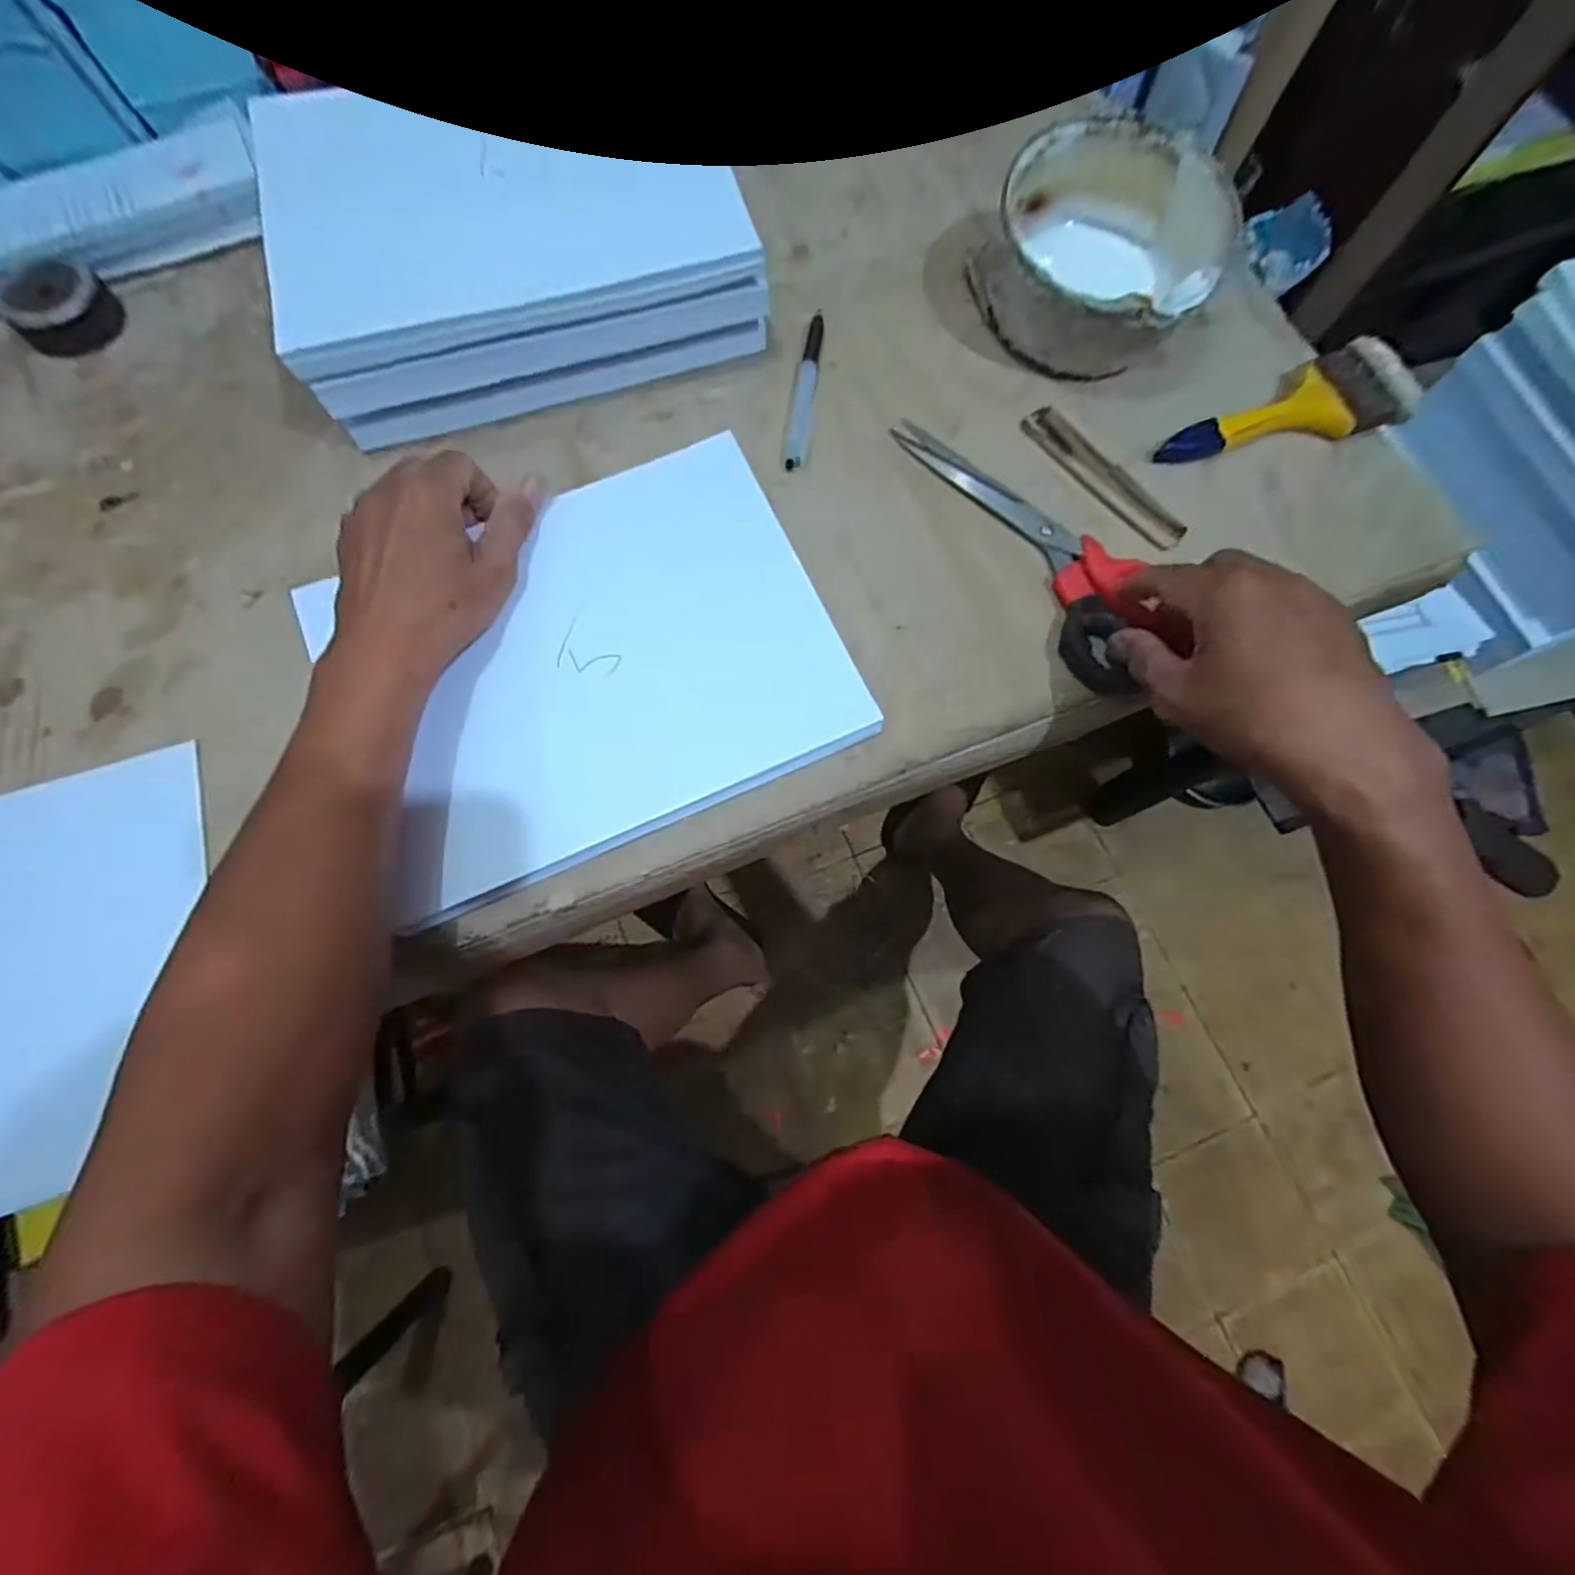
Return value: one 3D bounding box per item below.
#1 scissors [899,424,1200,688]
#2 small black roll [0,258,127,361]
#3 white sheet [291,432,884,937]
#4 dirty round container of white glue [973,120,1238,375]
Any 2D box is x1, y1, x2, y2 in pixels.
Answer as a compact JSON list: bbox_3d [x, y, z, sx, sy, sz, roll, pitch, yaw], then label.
[{"bbox_3d":[0.150,-0.155,0.406,0.065,0.023,0.220,-31,73,-8],"label":"scissors"},{"bbox_3d":[-0.490,-0.321,0.444,0.053,0.029,0.046,3,76,0],"label":"small black roll"},{"bbox_3d":[-0.109,-0.073,0.380,0.262,0.019,0.207,-24,78,-7],"label":"white sheet"},{"bbox_3d":[0.202,-0.348,0.437,0.143,0.071,0.137,0,76,-1],"label":"dirty round container of white glue"}]

